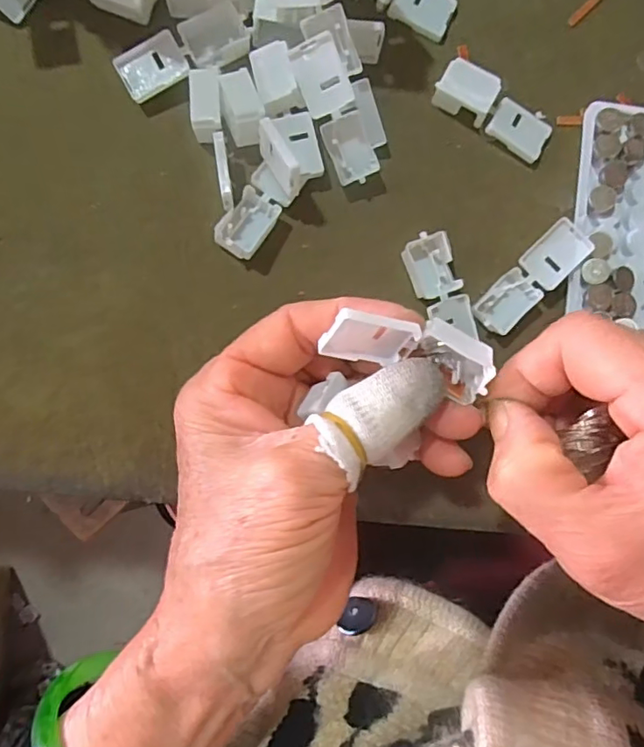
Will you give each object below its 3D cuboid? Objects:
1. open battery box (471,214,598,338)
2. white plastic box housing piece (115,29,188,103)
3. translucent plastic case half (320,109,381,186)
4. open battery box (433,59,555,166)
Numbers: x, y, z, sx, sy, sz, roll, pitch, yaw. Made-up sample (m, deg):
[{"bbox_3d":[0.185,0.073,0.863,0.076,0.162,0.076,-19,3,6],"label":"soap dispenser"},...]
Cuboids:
[{"bbox_3d":[0.092,-0.041,0.241,0.019,0.013,0.056,44,86,-5],"label":"open battery box"},{"bbox_3d":[-0.070,-0.127,0.230,0.027,0.008,0.020,-30,93,-5],"label":"white plastic box housing piece"},{"bbox_3d":[0.012,-0.095,0.231,0.018,0.007,0.026,-21,104,7],"label":"translucent plastic case half"},{"bbox_3d":[0.076,-0.115,0.242,0.054,0.014,0.021,26,87,-6],"label":"open battery box"}]

